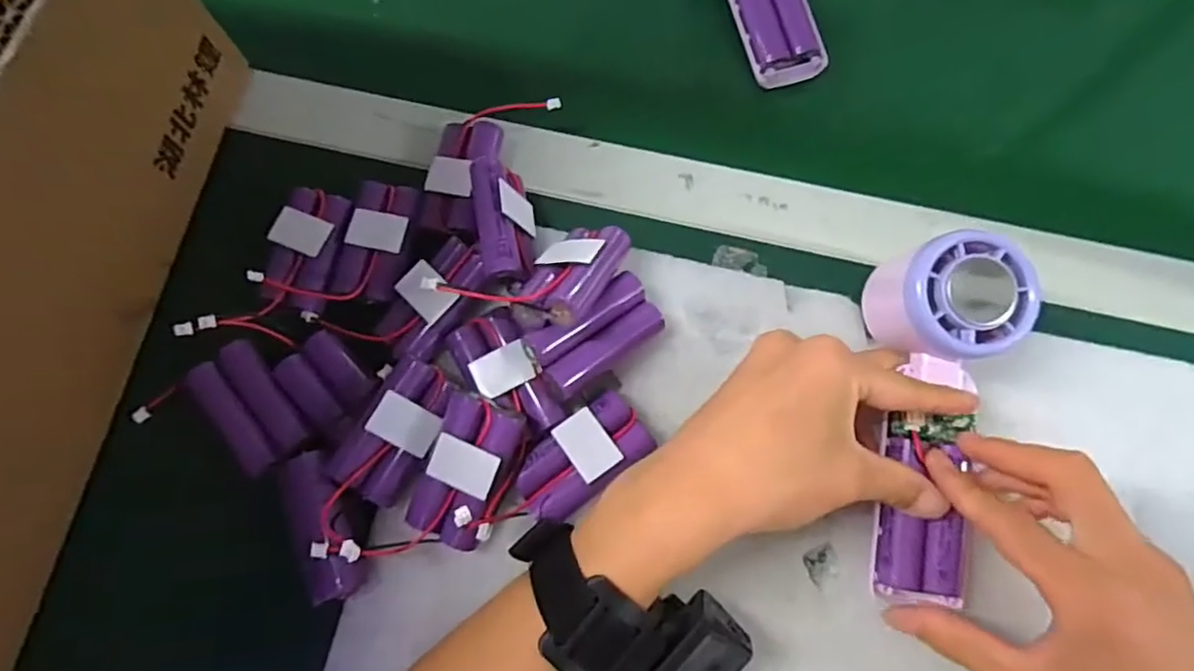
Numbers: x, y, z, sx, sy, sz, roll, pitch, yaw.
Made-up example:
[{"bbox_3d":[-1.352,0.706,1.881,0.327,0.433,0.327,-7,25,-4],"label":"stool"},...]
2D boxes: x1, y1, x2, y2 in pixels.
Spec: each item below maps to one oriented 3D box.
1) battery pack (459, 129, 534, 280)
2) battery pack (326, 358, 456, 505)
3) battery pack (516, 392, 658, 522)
[{"bbox_3d":[-0.047,-0.059,0.322,0.027,0.030,0.069,-12,76,-2],"label":"battery pack"},{"bbox_3d":[-0.095,0.045,0.299,0.033,0.019,0.066,36,78,-18],"label":"battery pack"},{"bbox_3d":[-0.006,0.059,0.301,0.064,0.025,0.034,-38,79,-8],"label":"battery pack"}]

